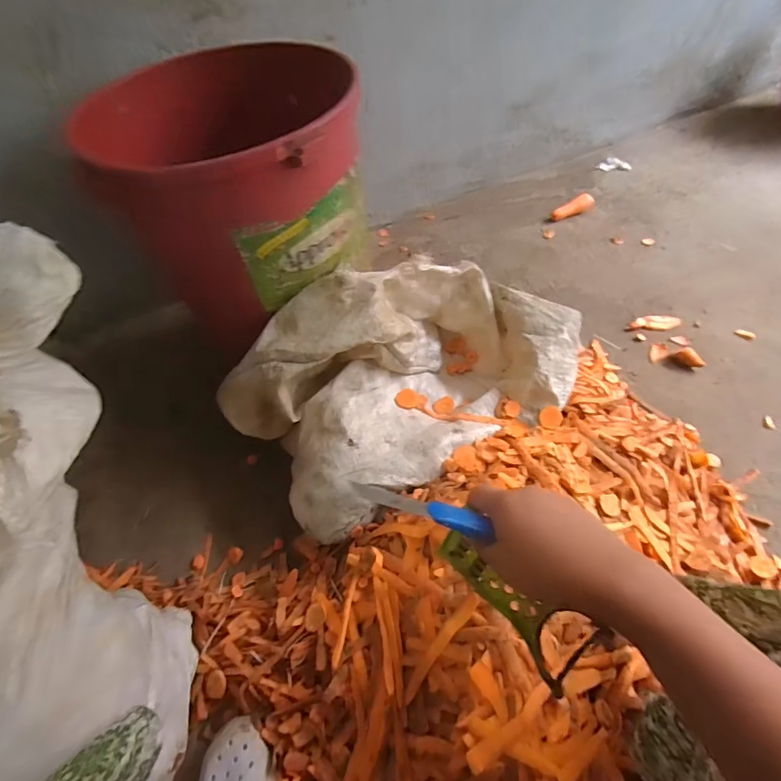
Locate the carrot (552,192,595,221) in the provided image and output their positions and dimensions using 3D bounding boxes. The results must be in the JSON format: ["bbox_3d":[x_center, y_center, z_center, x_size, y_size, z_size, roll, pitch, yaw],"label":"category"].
[{"bbox_3d":[0.514,-0.514,1.272,0.119,0.036,0.041,-23,54,6],"label":"carrot"}]

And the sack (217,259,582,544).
[{"bbox_3d":[0.027,-0.034,0.762,0.580,0.210,0.323,-26,57,-15],"label":"sack"}]

